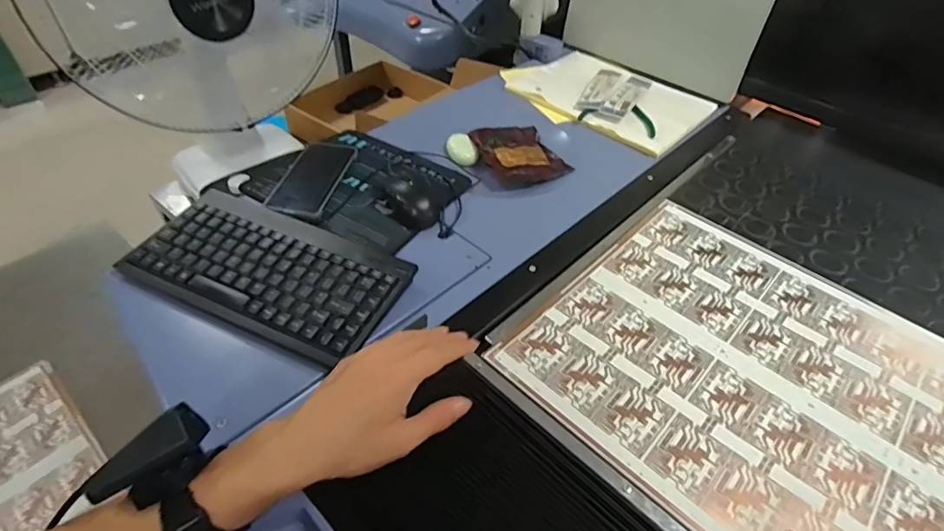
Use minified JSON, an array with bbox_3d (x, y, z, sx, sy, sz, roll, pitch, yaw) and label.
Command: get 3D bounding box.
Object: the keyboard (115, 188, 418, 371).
[{"bbox_3d":[-0.221,0.004,0.539,0.285,0.028,0.154,21,48,16],"label":"keyboard"}]

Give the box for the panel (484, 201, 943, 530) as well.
[{"bbox_3d":[0.319,0.129,0.476,0.486,0.009,0.373,36,53,27],"label":"panel"}]

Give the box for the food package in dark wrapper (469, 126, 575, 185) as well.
[{"bbox_3d":[0.074,-0.179,0.777,0.119,0.020,0.157,-17,49,-20],"label":"food package in dark wrapper"}]

